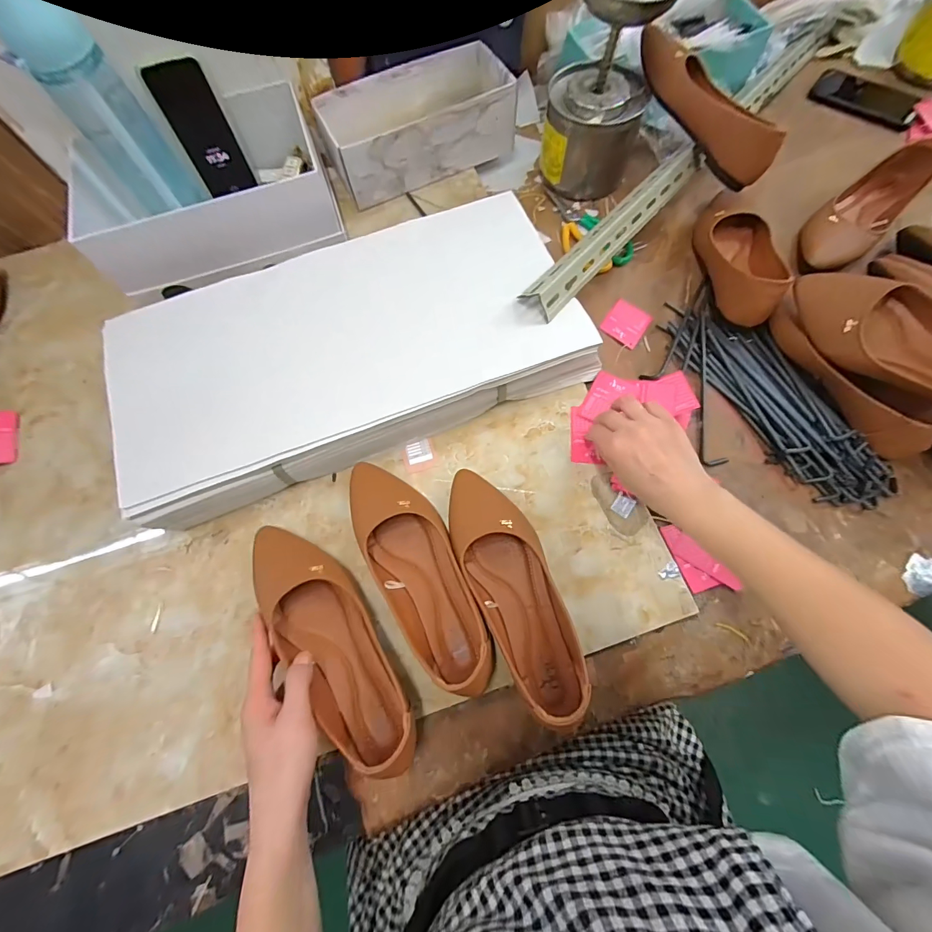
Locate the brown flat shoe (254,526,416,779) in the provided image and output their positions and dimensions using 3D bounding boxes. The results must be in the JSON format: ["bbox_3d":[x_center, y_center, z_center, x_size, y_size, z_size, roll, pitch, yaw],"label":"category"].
[{"bbox_3d":[-0.131,0.172,0.395,0.072,0.044,0.252,-33,79,-8],"label":"brown flat shoe"}]

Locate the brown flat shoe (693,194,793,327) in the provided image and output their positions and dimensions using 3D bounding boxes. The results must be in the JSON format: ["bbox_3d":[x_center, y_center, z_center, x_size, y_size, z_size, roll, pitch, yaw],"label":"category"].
[{"bbox_3d":[0.385,-0.299,0.563,0.104,0.056,0.250,10,62,4],"label":"brown flat shoe"}]

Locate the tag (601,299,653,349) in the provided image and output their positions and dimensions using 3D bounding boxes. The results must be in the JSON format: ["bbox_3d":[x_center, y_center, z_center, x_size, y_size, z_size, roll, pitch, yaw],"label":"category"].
[{"bbox_3d":[0.223,-0.199,0.558,0.054,0.004,0.071,36,69,3],"label":"tag"}]

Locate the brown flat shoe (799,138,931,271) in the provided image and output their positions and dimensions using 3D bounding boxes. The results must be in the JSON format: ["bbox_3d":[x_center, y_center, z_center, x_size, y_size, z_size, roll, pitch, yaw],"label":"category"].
[{"bbox_3d":[0.570,-0.366,0.575,0.241,0.060,0.085,-39,74,-11],"label":"brown flat shoe"}]

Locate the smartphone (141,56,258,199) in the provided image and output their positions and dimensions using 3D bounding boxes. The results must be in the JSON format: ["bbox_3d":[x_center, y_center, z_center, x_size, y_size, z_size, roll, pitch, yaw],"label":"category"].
[{"bbox_3d":[-0.362,-0.460,0.557,0.069,0.146,0.004,-21,60,-7],"label":"smartphone"}]

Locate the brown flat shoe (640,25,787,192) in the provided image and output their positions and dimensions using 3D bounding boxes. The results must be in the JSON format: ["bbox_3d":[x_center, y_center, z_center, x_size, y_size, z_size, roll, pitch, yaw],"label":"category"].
[{"bbox_3d":[0.319,-0.486,0.546,0.067,0.079,0.244,-30,72,-8],"label":"brown flat shoe"}]

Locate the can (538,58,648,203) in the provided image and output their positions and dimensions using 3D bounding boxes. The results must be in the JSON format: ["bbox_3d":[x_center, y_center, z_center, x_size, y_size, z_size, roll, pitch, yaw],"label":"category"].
[{"bbox_3d":[0.186,-0.505,0.598,0.130,0.110,0.130,0,74,1],"label":"can"}]

